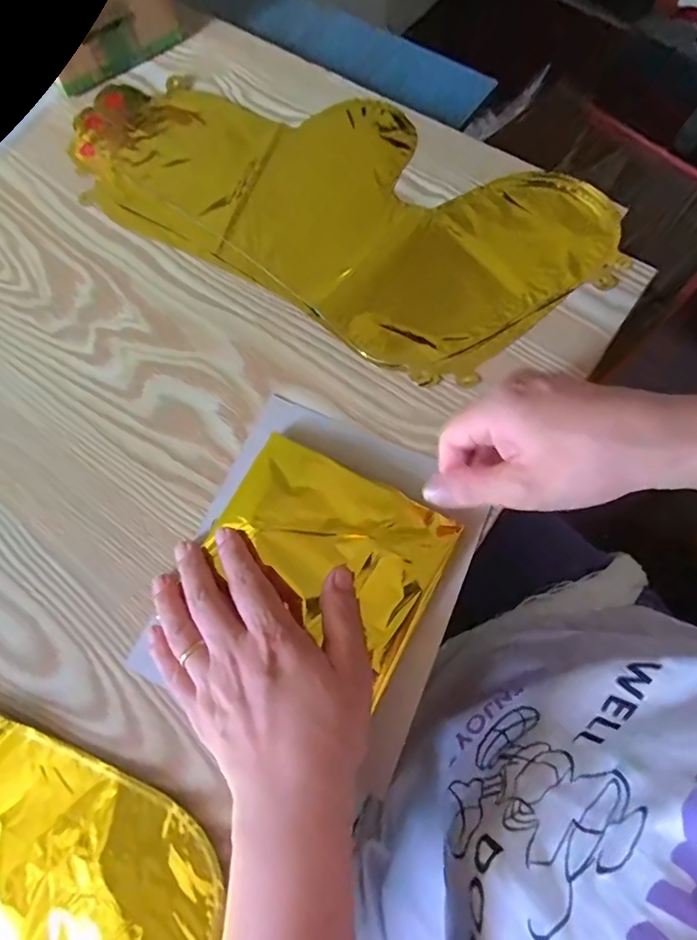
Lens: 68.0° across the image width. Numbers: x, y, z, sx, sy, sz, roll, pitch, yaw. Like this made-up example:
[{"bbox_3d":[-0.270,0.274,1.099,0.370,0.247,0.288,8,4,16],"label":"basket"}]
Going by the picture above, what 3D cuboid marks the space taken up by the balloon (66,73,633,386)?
[{"bbox_3d":[-0.025,-0.221,0.415,0.437,0.005,0.207,29,74,12],"label":"balloon"}]

